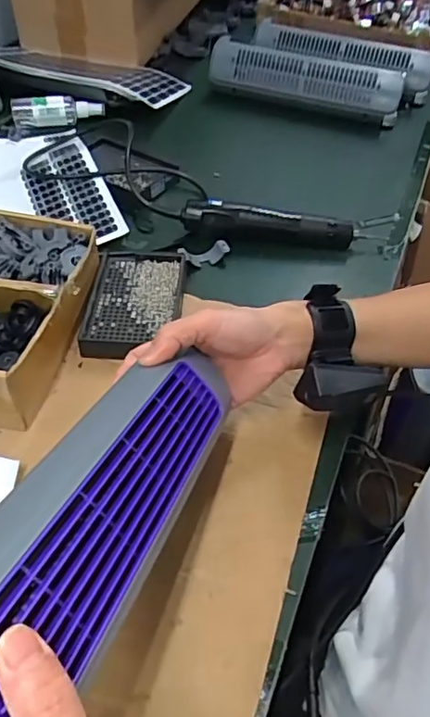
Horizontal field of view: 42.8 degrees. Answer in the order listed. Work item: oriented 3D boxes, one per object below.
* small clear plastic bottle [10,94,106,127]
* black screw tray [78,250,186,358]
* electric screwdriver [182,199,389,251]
[{"bbox_3d":[-0.234,-0.372,0.819,0.133,0.037,0.029,-6,48,-8],"label":"small clear plastic bottle"},{"bbox_3d":[-0.082,-0.062,0.563,0.094,0.026,0.149,3,48,0],"label":"black screw tray"},{"bbox_3d":[0.079,-0.153,0.640,0.226,0.043,0.037,1,48,-1],"label":"electric screwdriver"}]

